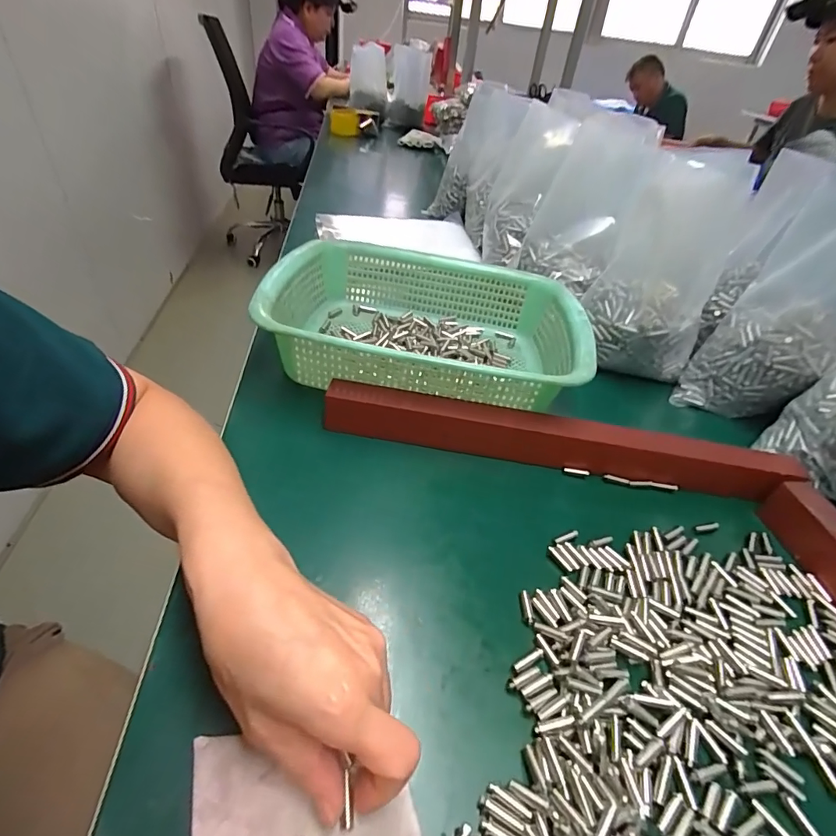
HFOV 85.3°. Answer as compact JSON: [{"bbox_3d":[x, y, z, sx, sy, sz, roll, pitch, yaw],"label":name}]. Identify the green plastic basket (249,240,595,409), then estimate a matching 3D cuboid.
[{"bbox_3d":[0.014,-0.093,0.461,0.286,0.082,0.224,9,41,1],"label":"green plastic basket"}]

